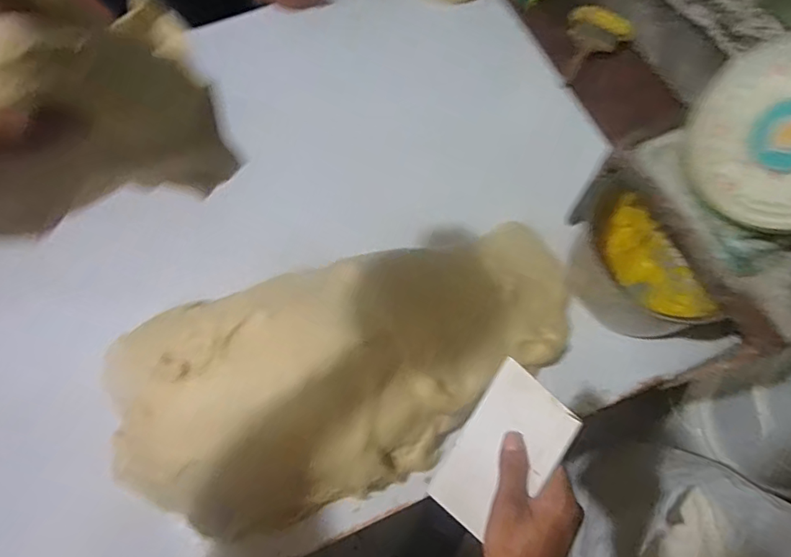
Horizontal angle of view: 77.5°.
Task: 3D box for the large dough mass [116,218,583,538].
[{"bbox_3d":[-0.048,0.124,0.695,0.664,0.102,0.313,-16,70,-8],"label":"large dough mass"}]

